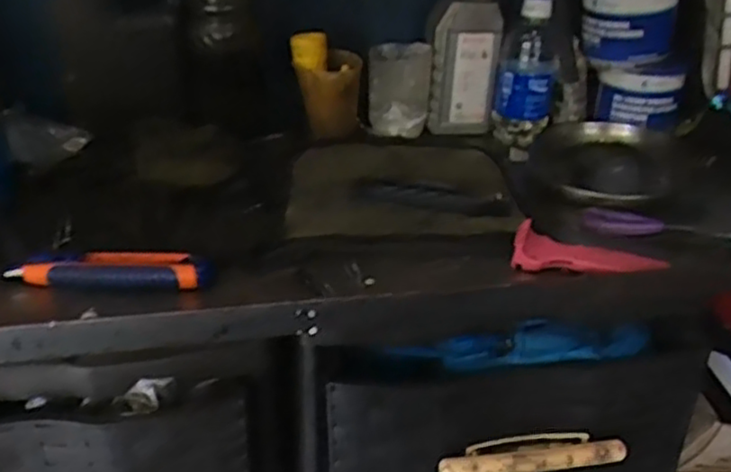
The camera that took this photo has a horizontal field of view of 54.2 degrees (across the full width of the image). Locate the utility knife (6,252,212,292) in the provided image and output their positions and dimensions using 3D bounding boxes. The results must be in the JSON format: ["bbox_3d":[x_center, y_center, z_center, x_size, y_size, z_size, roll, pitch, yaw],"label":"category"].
[{"bbox_3d":[-0.189,0.025,0.530,0.148,0.026,0.021,4,27,5],"label":"utility knife"}]

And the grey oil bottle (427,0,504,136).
[{"bbox_3d":[0.112,-0.201,0.813,0.080,0.164,0.039,4,27,4],"label":"grey oil bottle"}]

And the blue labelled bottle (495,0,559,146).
[{"bbox_3d":[0.181,-0.177,0.802,0.062,0.156,0.069,8,27,12],"label":"blue labelled bottle"}]

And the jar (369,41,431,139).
[{"bbox_3d":[0.038,-0.162,0.812,0.070,0.096,0.064,3,27,3],"label":"jar"}]

